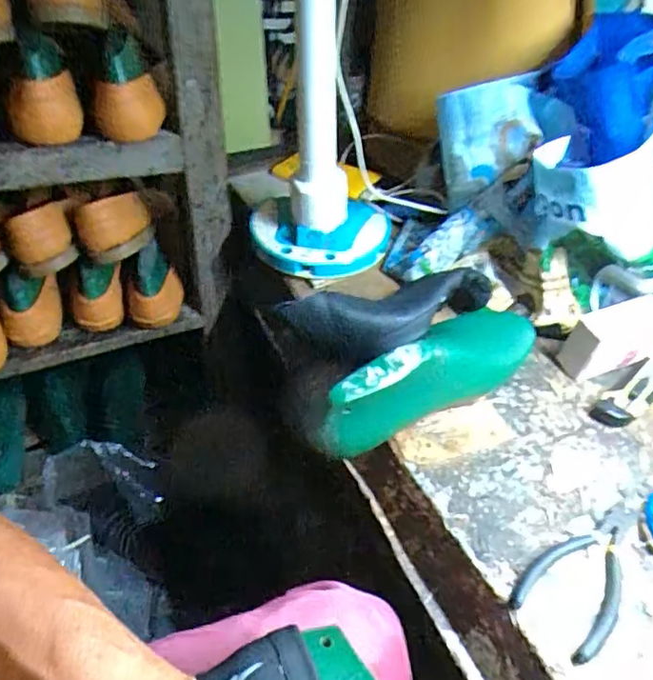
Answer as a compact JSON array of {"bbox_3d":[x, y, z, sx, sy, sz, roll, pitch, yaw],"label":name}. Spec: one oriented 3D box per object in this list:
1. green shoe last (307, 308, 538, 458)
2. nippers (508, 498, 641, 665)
[{"bbox_3d":[0.112,0.030,0.560,0.074,0.102,0.262,34,51,30],"label":"green shoe last"},{"bbox_3d":[0.212,0.173,0.456,0.156,0.010,0.065,-32,52,-31],"label":"nippers"}]

